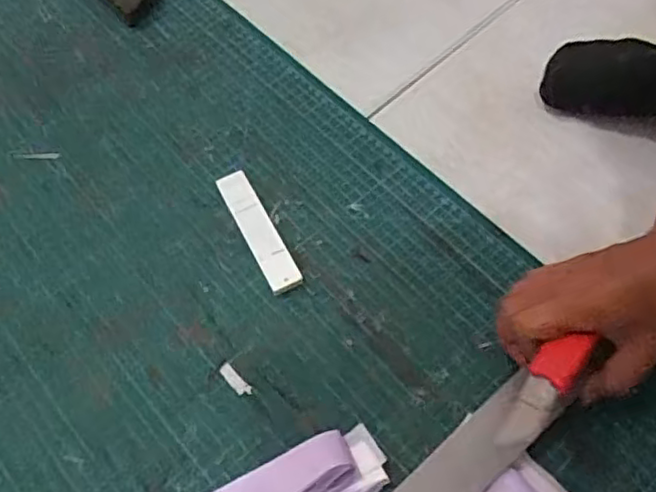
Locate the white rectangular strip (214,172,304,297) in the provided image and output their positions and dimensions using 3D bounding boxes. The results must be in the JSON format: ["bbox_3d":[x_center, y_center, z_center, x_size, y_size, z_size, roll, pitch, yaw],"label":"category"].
[{"bbox_3d":[-0.057,-0.014,0.542,0.026,0.013,0.119,-24,64,-12],"label":"white rectangular strip"}]

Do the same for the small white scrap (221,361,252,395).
[{"bbox_3d":[-0.069,0.099,0.490,0.010,0.004,0.030,-41,69,-19],"label":"small white scrap"}]

